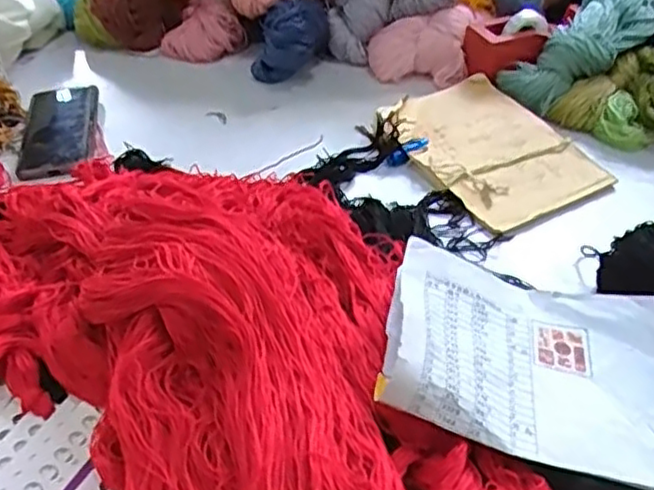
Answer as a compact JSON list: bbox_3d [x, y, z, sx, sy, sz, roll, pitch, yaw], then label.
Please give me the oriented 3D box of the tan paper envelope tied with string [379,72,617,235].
[{"bbox_3d":[0.161,-0.099,0.669,0.146,0.013,0.201,-22,50,-20],"label":"tan paper envelope tied with string"}]

